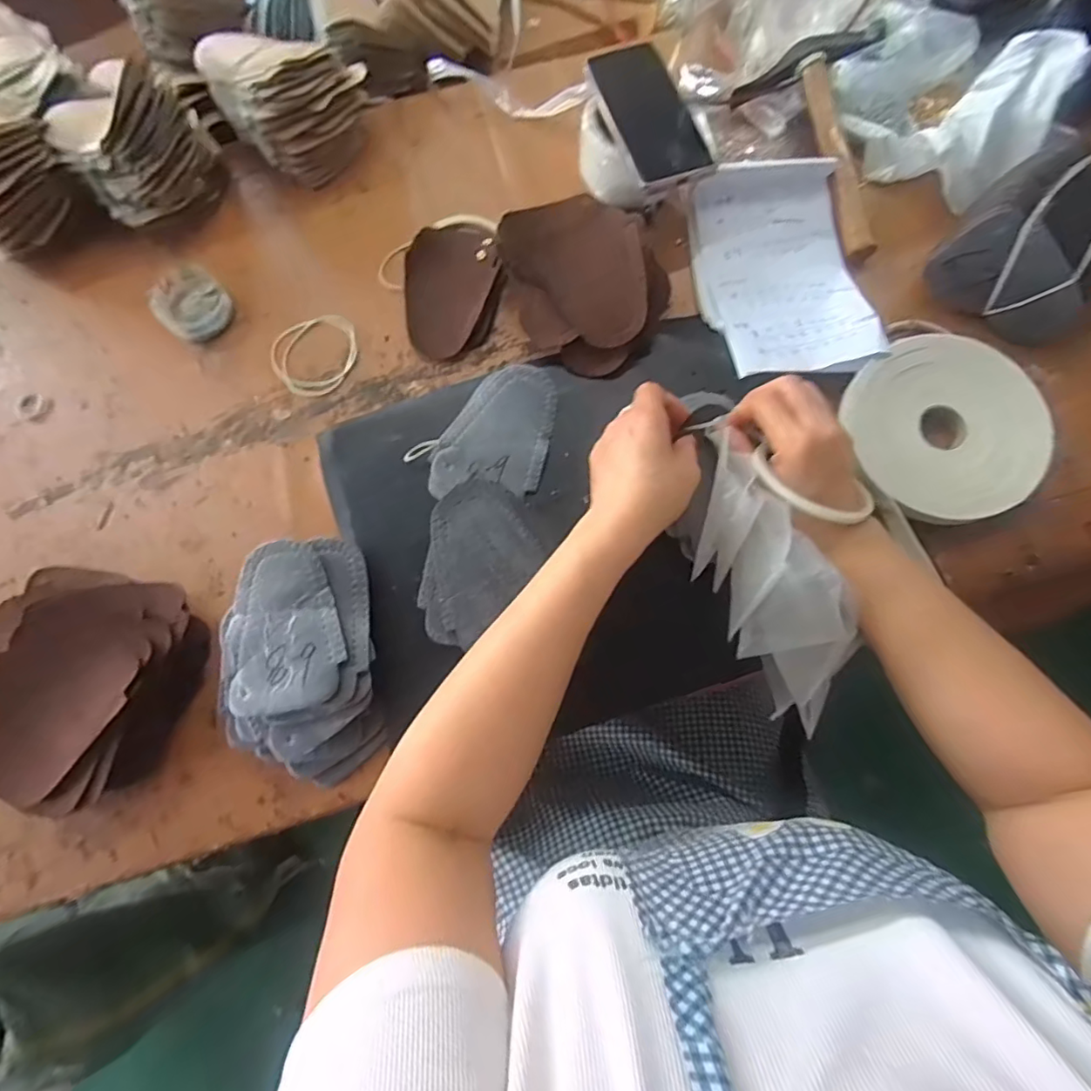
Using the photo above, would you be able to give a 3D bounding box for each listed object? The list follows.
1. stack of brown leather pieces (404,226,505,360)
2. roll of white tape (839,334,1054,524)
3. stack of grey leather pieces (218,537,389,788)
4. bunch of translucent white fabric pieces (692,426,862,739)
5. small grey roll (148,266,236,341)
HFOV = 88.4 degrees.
[{"bbox_3d":[-0.087,-0.245,0.533,0.088,0.020,0.135,-2,76,1],"label":"stack of brown leather pieces"},{"bbox_3d":[0.335,-0.099,0.471,0.142,0.031,0.155,0,76,1],"label":"roll of white tape"},{"bbox_3d":[-0.189,0.089,0.433,0.116,0.057,0.180,-6,76,0],"label":"stack of grey leather pieces"},{"bbox_3d":[0.163,0.027,0.395,0.080,0.066,0.210,-25,96,-5],"label":"bunch of translucent white fabric pieces"},{"bbox_3d":[-0.338,-0.230,0.539,0.062,0.022,0.078,-41,79,-8],"label":"small grey roll"}]

